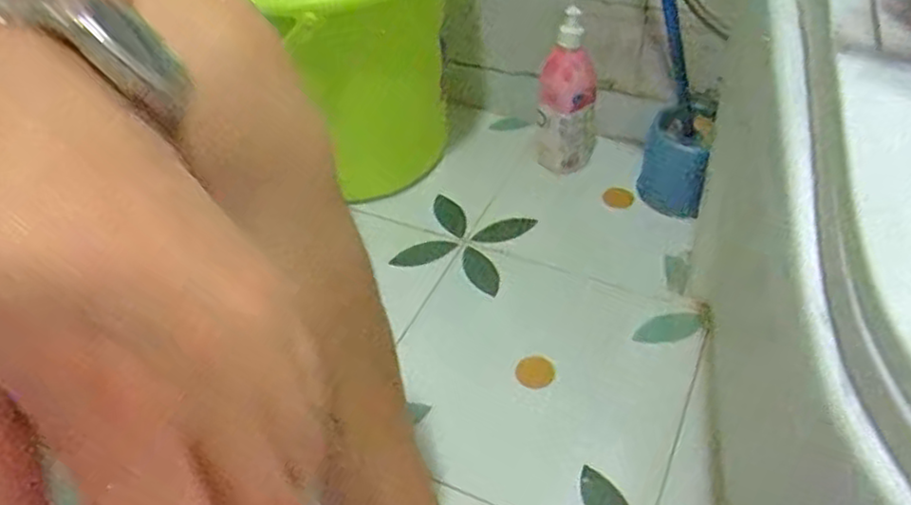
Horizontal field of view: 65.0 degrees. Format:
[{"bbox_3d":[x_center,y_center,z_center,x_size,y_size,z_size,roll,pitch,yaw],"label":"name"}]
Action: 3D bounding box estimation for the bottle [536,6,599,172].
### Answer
[{"bbox_3d":[0.142,-0.198,0.908,0.076,0.205,0.076,4,45,8],"label":"bottle"}]

